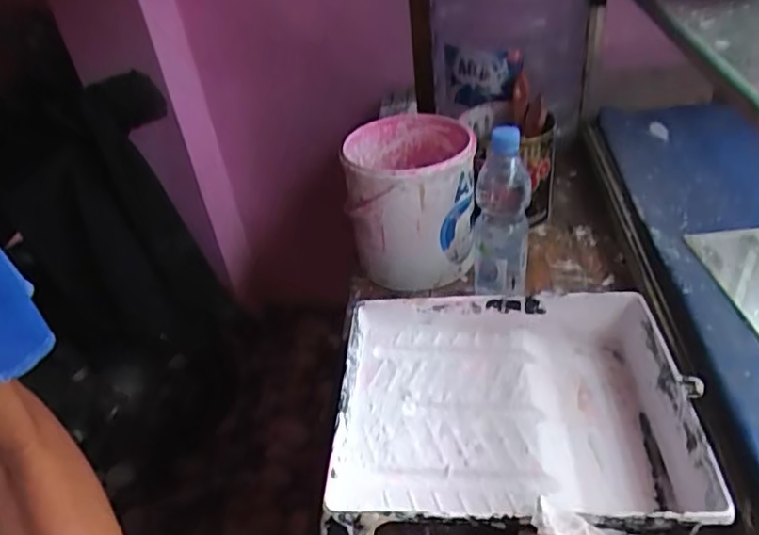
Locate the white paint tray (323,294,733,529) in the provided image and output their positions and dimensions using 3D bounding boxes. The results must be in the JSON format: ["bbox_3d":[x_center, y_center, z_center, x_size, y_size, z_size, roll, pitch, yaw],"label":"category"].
[{"bbox_3d":[0.135,0.147,0.652,0.336,0.075,0.300,-3,36,7],"label":"white paint tray"}]

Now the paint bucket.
[{"bbox_3d":[0.045,-0.093,0.885,0.176,0.187,0.190,-4,36,6],"label":"paint bucket"}]

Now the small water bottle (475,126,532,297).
[{"bbox_3d":[0.153,-0.058,0.772,0.066,0.224,0.067,1,37,12],"label":"small water bottle"}]

